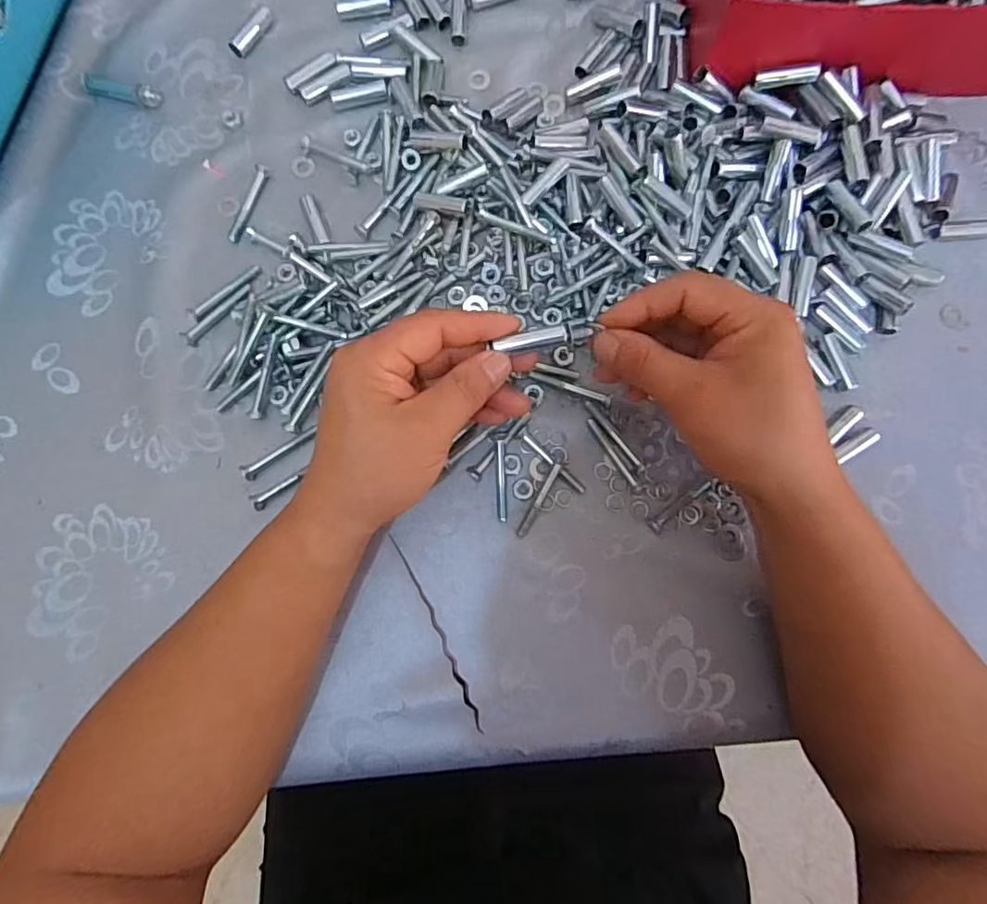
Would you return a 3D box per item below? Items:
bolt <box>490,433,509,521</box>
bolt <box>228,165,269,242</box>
[{"bbox_3d":[0.004,0.015,0.356,0.010,0.007,0.055,-2,81,-1],"label":"bolt"},{"bbox_3d":[-0.167,-0.170,0.389,0.008,0.005,0.057,18,81,2],"label":"bolt"}]

